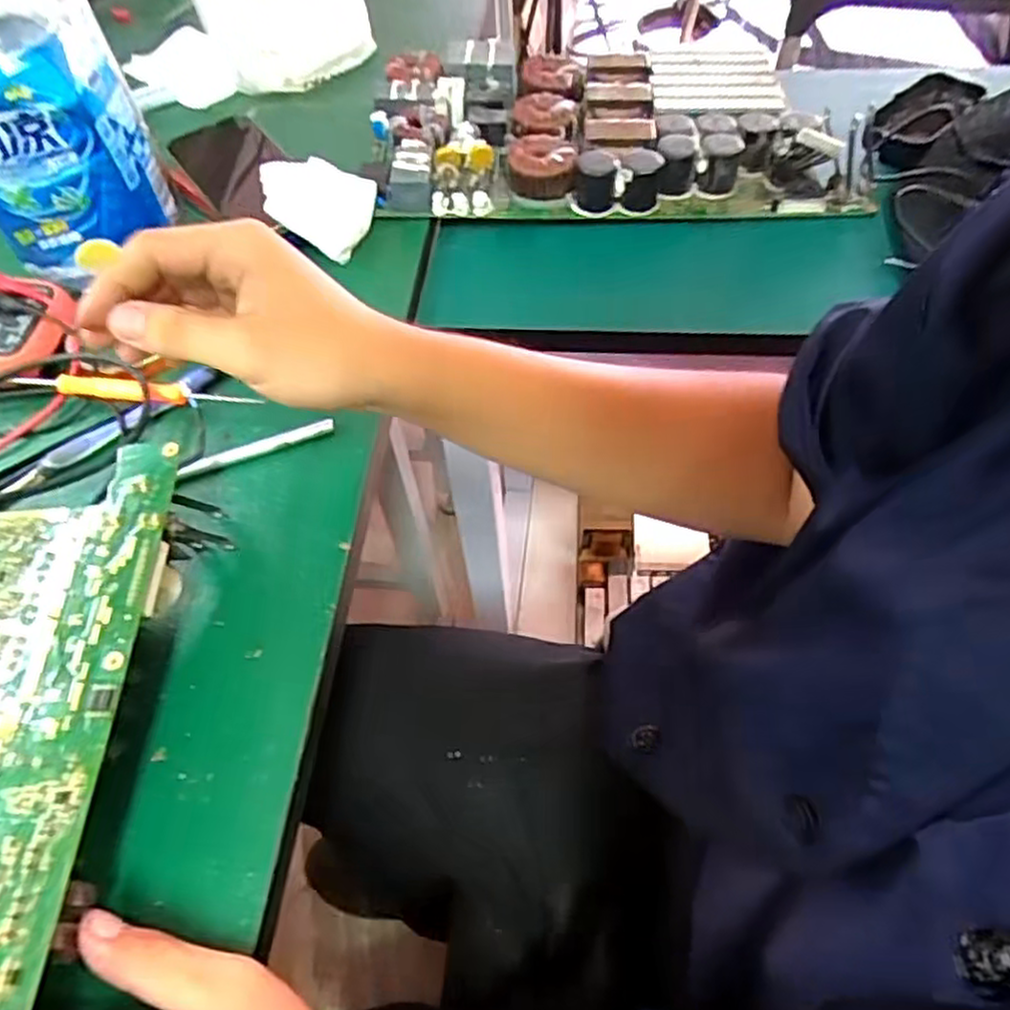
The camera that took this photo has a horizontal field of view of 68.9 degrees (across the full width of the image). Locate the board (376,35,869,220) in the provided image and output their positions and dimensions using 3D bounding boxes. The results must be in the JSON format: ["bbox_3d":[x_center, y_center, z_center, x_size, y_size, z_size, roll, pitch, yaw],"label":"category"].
[{"bbox_3d":[0.081,-0.285,0.550,0.356,0.051,0.170,3,55,5],"label":"board"}]

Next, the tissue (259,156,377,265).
[{"bbox_3d":[-0.123,-0.205,0.508,0.074,0.049,0.076,-15,55,-8],"label":"tissue"}]

